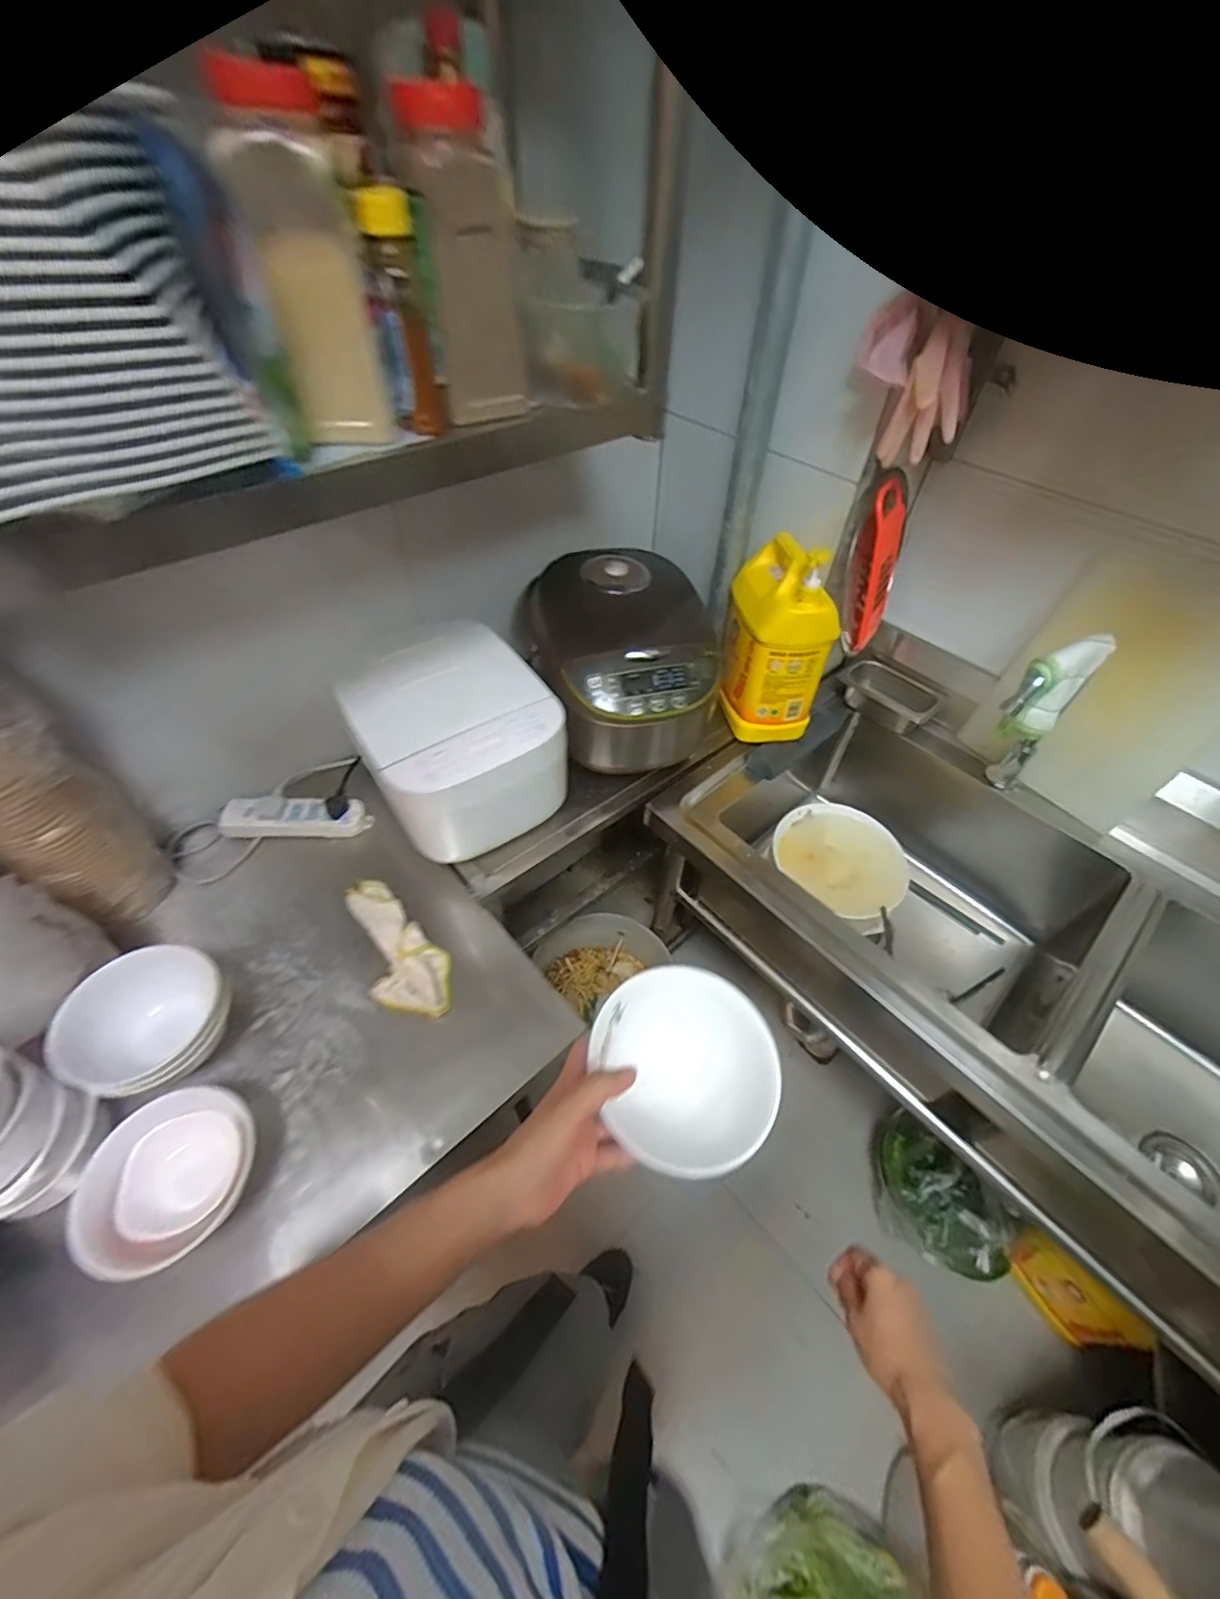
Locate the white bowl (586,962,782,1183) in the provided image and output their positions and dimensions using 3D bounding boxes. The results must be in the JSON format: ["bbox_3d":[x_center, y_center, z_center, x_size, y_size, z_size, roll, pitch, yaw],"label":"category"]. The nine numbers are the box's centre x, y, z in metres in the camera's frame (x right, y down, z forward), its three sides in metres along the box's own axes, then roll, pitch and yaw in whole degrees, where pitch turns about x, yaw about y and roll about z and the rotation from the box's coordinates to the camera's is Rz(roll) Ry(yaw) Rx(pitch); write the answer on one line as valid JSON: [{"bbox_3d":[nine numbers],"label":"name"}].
[{"bbox_3d":[0.058,0.213,0.460,0.138,0.074,0.125,36,57,25],"label":"white bowl"}]

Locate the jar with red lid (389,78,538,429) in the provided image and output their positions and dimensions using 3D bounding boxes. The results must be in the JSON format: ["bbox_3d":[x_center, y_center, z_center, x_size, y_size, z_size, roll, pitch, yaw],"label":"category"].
[{"bbox_3d":[-0.115,-0.447,0.494,0.084,0.199,0.065,-6,50,-7],"label":"jar with red lid"}]

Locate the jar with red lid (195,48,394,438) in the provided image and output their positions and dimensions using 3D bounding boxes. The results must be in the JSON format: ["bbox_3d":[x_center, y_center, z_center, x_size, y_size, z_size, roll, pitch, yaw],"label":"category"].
[{"bbox_3d":[-0.220,-0.386,0.430,0.072,0.193,0.069,-14,52,-14],"label":"jar with red lid"}]

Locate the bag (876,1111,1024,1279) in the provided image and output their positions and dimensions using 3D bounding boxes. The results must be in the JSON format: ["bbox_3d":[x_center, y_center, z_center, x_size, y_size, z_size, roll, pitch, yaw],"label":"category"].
[{"bbox_3d":[0.615,0.740,1.088,0.197,0.132,0.275,-15,52,-14],"label":"bag"}]

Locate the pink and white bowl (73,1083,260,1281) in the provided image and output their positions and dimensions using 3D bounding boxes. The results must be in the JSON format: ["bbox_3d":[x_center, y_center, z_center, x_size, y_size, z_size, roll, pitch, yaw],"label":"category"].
[{"bbox_3d":[-0.411,0.359,0.551,0.124,0.072,0.147,-2,50,-4],"label":"pink and white bowl"}]

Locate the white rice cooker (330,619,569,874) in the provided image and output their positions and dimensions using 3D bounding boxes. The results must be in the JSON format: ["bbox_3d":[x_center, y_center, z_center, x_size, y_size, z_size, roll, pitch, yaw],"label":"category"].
[{"bbox_3d":[-0.213,-0.078,0.791,0.231,0.178,0.259,-27,56,-23],"label":"white rice cooker"}]

